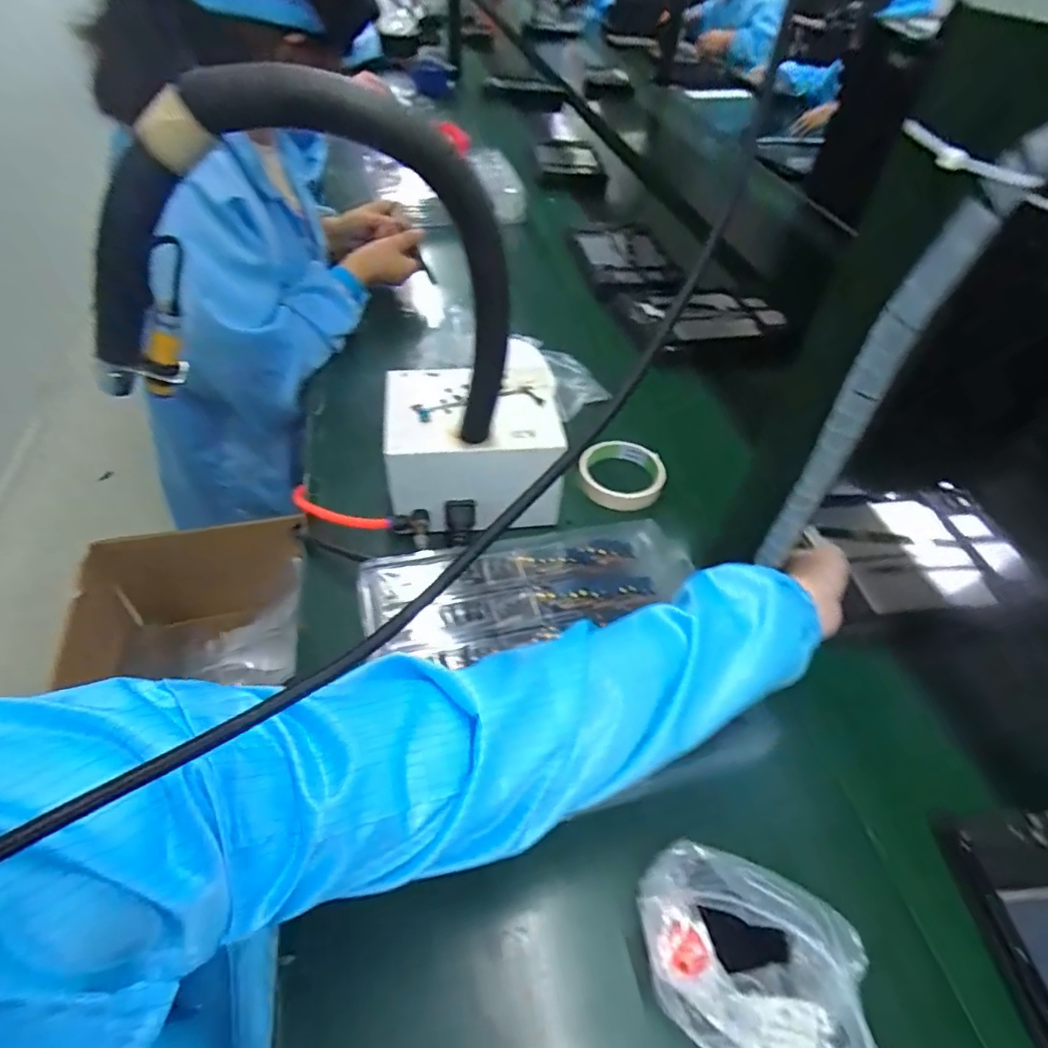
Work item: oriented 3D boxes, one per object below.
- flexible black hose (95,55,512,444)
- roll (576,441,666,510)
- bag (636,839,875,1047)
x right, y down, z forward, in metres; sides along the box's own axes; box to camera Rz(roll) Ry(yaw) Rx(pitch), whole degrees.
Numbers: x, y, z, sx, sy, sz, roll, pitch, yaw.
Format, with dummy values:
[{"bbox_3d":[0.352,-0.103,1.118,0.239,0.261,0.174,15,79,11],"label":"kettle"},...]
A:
[{"bbox_3d":[-0.151,-0.151,0.402,0.279,0.263,0.055,0,48,0],"label":"flexible black hose"},{"bbox_3d":[0.106,-0.058,0.628,0.088,0.026,0.093,0,48,0],"label":"roll"},{"bbox_3d":[0.123,0.242,0.324,0.114,0.075,0.091,17,47,12],"label":"bag"}]

